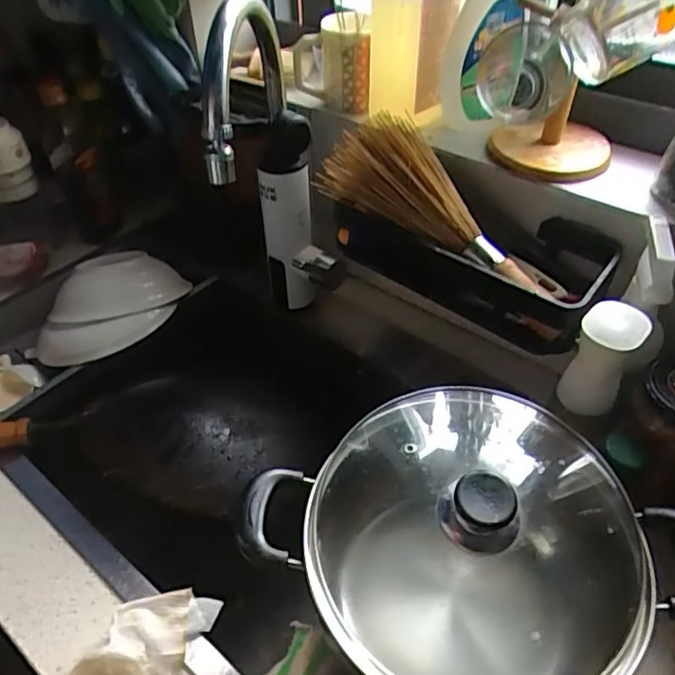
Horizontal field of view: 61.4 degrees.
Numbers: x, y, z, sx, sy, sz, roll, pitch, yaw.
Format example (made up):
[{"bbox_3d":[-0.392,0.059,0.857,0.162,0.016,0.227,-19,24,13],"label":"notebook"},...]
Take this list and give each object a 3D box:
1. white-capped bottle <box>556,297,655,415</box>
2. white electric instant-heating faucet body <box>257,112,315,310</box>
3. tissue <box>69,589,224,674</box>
[{"bbox_3d":[0.231,0.022,0.500,0.049,0.103,0.056,31,53,29],"label":"white-capped bottle"},{"bbox_3d":[-0.062,-0.143,0.720,0.065,0.243,0.068,-7,44,-5],"label":"white electric instant-heating faucet body"},{"bbox_3d":[-0.171,0.265,0.469,0.067,0.041,0.154,26,51,26],"label":"tissue"}]

